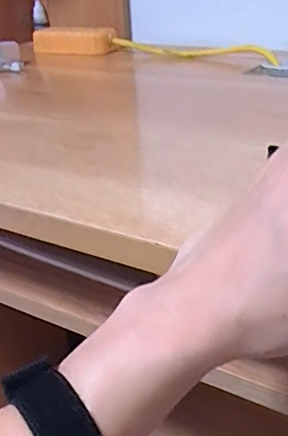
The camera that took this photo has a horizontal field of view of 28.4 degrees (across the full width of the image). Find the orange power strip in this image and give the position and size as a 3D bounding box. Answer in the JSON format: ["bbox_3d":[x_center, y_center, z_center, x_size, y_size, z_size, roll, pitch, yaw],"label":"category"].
[{"bbox_3d":[-0.101,-0.261,0.842,0.126,0.039,0.060,11,29,27],"label":"orange power strip"}]

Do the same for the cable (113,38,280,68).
[{"bbox_3d":[0.065,-0.221,0.755,0.254,0.028,0.030,17,32,35],"label":"cable"}]

